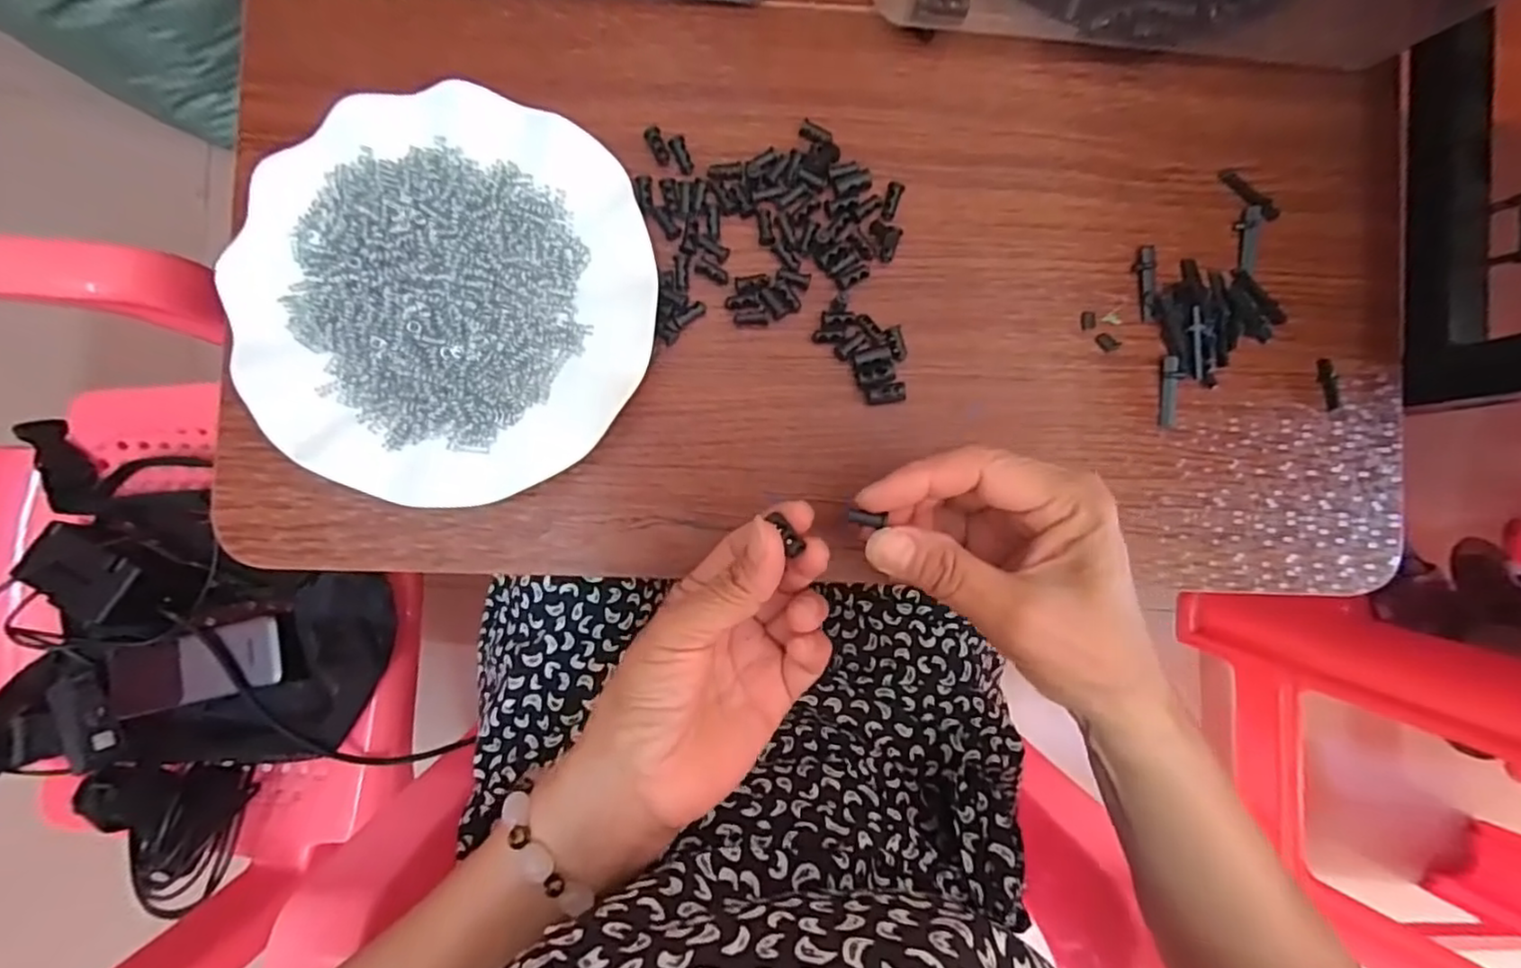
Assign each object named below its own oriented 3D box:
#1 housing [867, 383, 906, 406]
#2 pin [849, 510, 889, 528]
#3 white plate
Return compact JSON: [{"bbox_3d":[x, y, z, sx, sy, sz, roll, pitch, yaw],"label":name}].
[{"bbox_3d":[0.062,-0.044,0.319,0.019,0.004,0.009,-12,90,-2],"label":"housing"},{"bbox_3d":[0.040,0.013,0.243,0.016,0.004,0.005,8,92,-5],"label":"pin"},{"bbox_3d":[-0.143,-0.086,0.299,0.180,0.020,0.181,0,89,-2],"label":"white plate"}]

